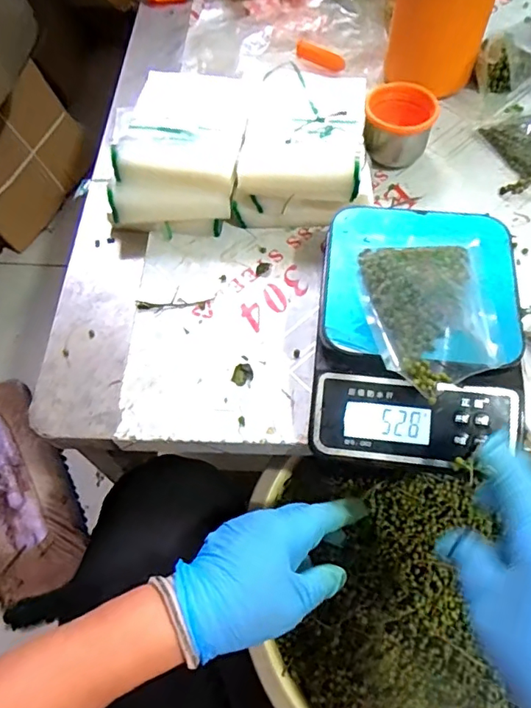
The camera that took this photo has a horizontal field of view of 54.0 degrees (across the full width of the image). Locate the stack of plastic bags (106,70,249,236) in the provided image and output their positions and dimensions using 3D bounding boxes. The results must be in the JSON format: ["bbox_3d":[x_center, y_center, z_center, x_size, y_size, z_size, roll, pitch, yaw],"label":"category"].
[{"bbox_3d":[-0.081,-0.199,0.510,0.126,0.069,0.171,-1,61,1],"label":"stack of plastic bags"}]

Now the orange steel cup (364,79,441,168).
[{"bbox_3d":[0.132,-0.227,0.519,0.067,0.052,0.058,5,61,4],"label":"orange steel cup"}]

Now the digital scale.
[{"bbox_3d":[0.117,-0.018,0.409,0.147,0.056,0.207,6,62,5],"label":"digital scale"}]

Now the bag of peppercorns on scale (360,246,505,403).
[{"bbox_3d":[0.116,-0.033,0.375,0.086,0.028,0.123,3,61,3],"label":"bag of peppercorns on scale"}]

